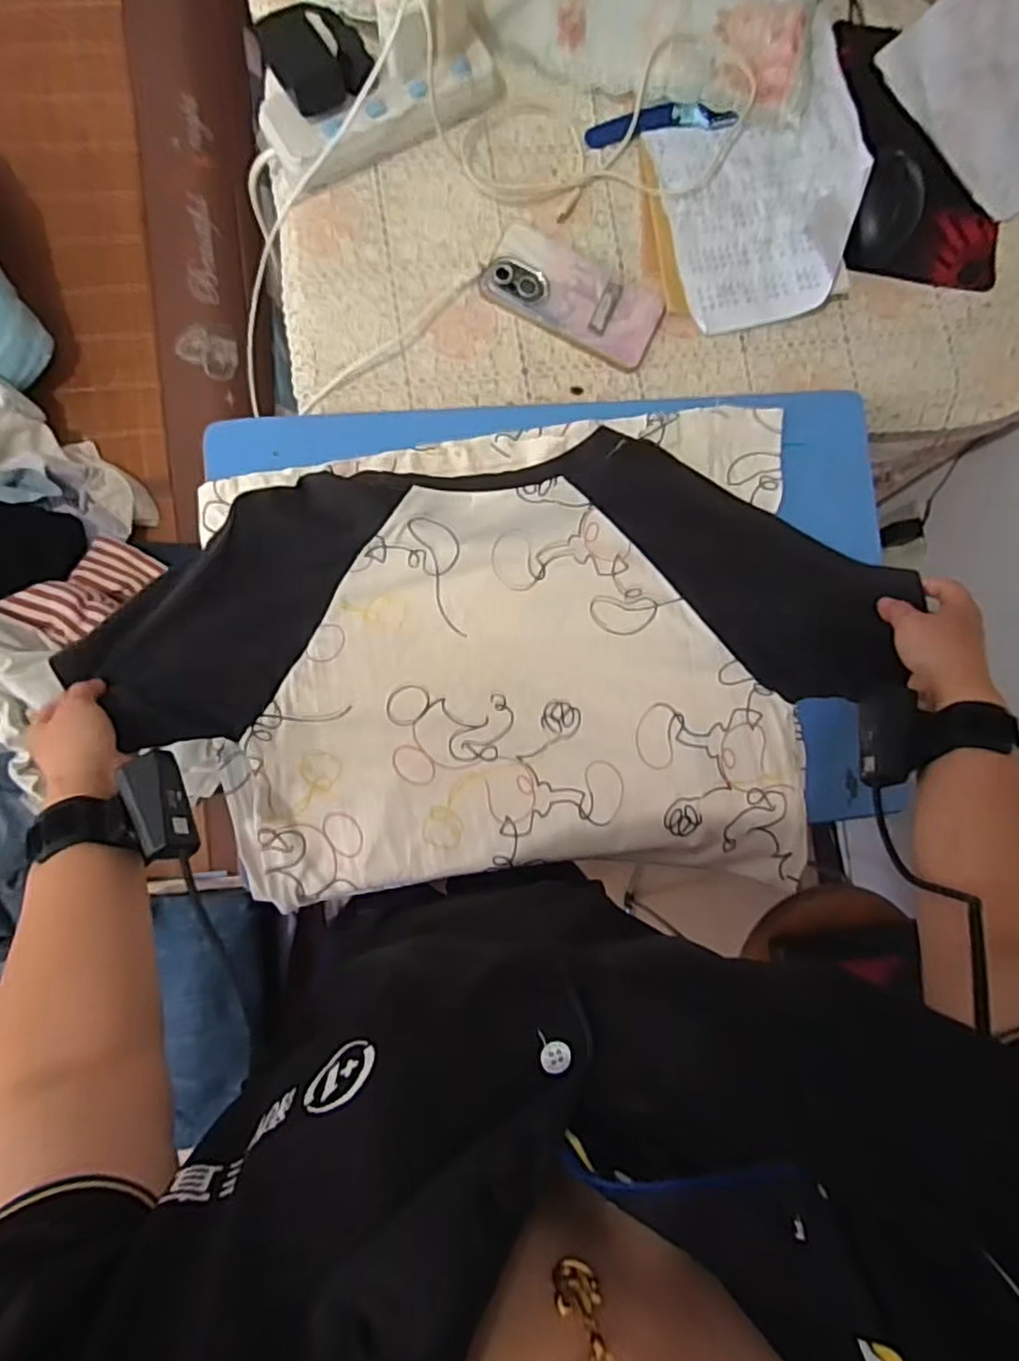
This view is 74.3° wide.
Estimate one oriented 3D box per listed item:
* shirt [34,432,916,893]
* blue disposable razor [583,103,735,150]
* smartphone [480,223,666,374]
[{"bbox_3d":[0.009,-0.017,0.562,0.594,0.052,0.367,0,86,-7],"label":"shirt"},{"bbox_3d":[0.143,-0.527,0.637,0.139,0.022,0.024,-9,87,-7],"label":"blue disposable razor"},{"bbox_3d":[0.060,-0.352,0.619,0.163,0.013,0.077,26,83,-4],"label":"smartphone"}]

